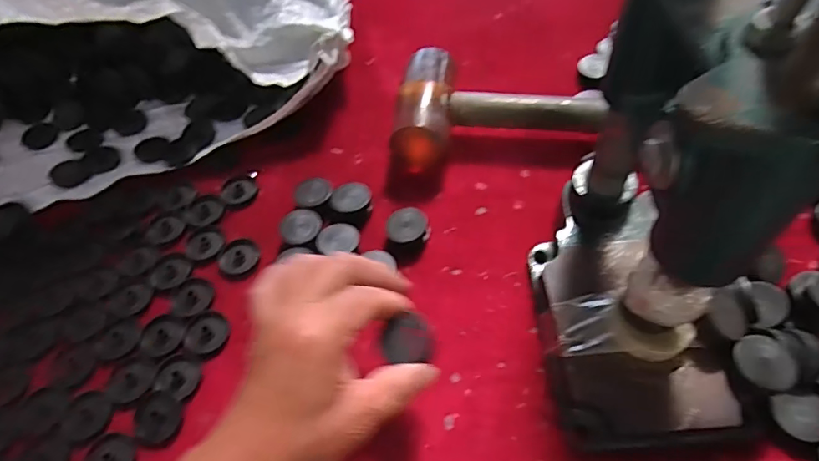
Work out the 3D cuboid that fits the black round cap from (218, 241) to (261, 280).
[{"bbox_3d":[-0.139,0.022,0.406,0.034,0.004,0.036,-2,57,3],"label":"black round cap"}]

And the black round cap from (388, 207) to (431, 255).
[{"bbox_3d":[-0.002,-0.001,0.399,0.032,0.019,0.031,-2,57,3],"label":"black round cap"}]

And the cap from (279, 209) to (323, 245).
[{"bbox_3d":[-0.088,-0.002,0.409,0.034,0.014,0.033,-2,57,3],"label":"cap"}]

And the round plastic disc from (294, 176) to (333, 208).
[{"bbox_3d":[-0.080,-0.030,0.422,0.030,0.015,0.026,-17,58,-7],"label":"round plastic disc"}]

